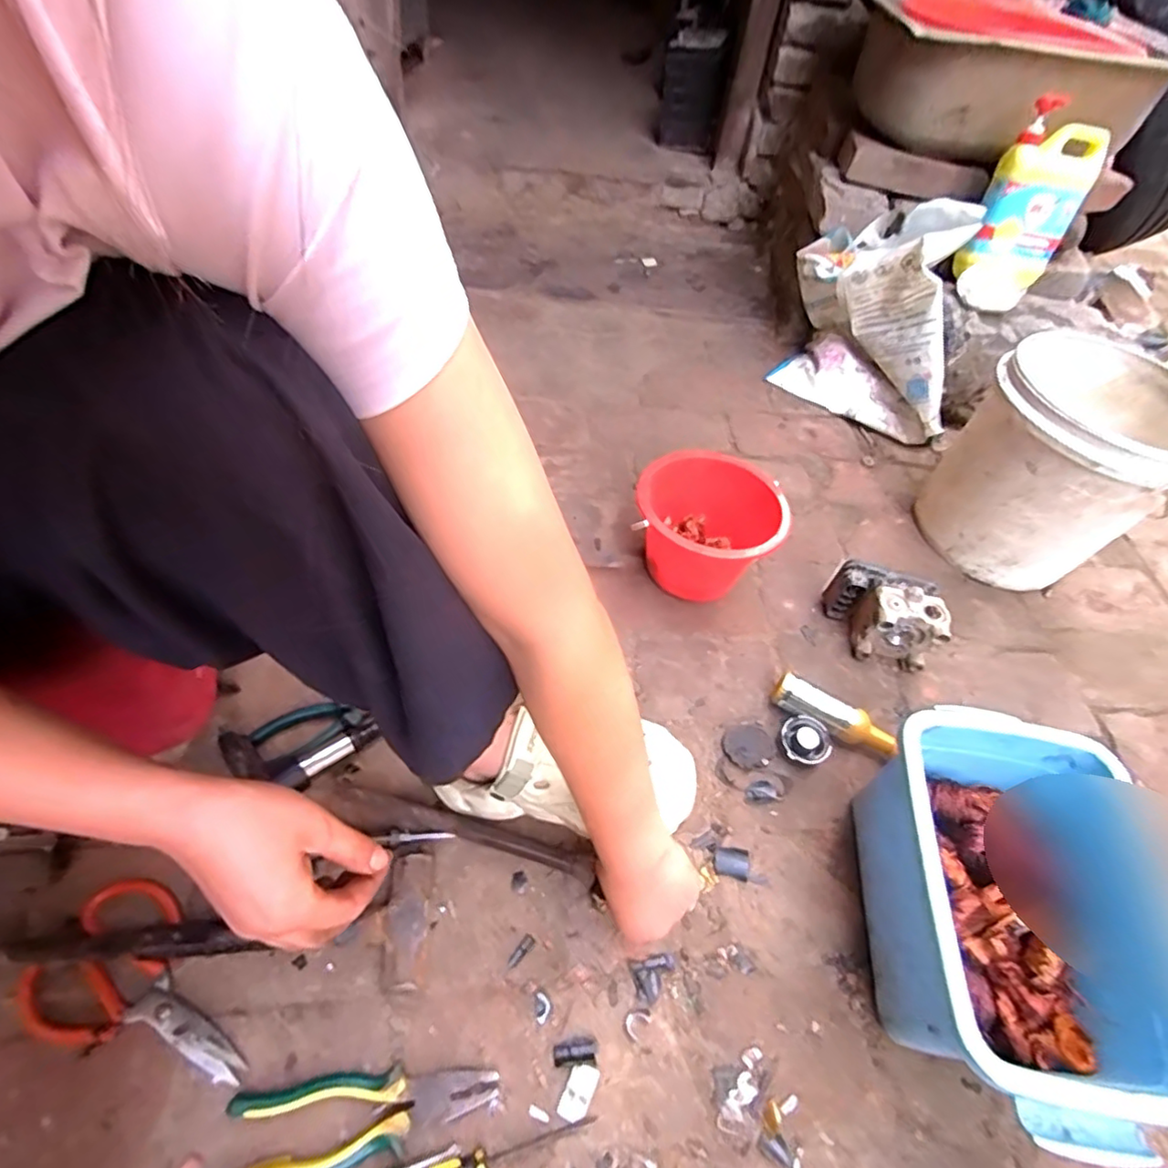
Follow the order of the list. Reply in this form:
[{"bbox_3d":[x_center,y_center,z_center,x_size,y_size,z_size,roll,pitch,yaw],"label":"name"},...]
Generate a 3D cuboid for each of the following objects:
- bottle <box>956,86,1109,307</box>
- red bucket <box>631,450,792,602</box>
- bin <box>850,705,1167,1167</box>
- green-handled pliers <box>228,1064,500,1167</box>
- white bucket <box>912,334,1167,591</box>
[{"bbox_3d":[0.704,-0.581,0.939,0.142,0.277,0.107,17,28,10],"label":"bottle"},{"bbox_3d":[0.154,-0.066,0.766,0.176,0.134,0.164,3,52,-4],"label":"red bucket"},{"bbox_3d":[0.354,0.274,0.496,0.204,0.156,0.285,7,52,-1],"label":"bin"},{"bbox_3d":[-0.159,0.391,0.435,0.185,0.027,0.055,-5,53,-10],"label":"green-handled pliers"},{"bbox_3d":[0.625,-0.146,0.794,0.231,0.244,0.225,3,52,-4],"label":"white bucket"}]

